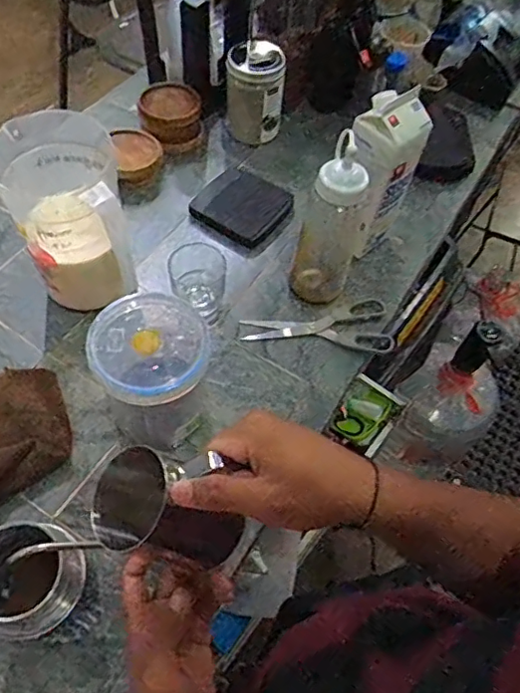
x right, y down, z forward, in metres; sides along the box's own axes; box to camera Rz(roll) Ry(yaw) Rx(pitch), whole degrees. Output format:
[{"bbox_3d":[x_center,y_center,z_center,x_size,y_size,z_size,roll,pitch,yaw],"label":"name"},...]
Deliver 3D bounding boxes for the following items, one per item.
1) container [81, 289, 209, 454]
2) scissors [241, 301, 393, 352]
[{"bbox_3d":[-0.110,0.037,0.595,0.112,0.158,0.111,-7,59,-9],"label":"container"},{"bbox_3d":[0.082,-0.015,0.735,0.198,0.014,0.080,-10,59,-11],"label":"scissors"}]

